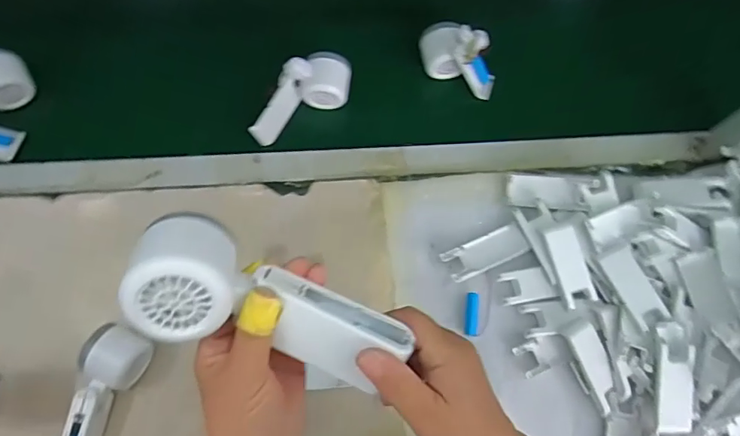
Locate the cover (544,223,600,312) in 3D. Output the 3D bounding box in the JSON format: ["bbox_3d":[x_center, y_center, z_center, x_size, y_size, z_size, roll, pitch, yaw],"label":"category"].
[{"bbox_3d":[0.234,0.055,0.584,0.037,0.020,0.089,-14,73,-7],"label":"cover"}]

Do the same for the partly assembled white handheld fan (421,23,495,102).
[{"bbox_3d":[0.118,-0.213,0.662,0.109,0.068,0.058,16,72,3],"label":"partly assembled white handheld fan"}]

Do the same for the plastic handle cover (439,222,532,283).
[{"bbox_3d":[0.141,0.042,0.616,0.100,0.025,0.040,-22,74,-9],"label":"plastic handle cover"}]

